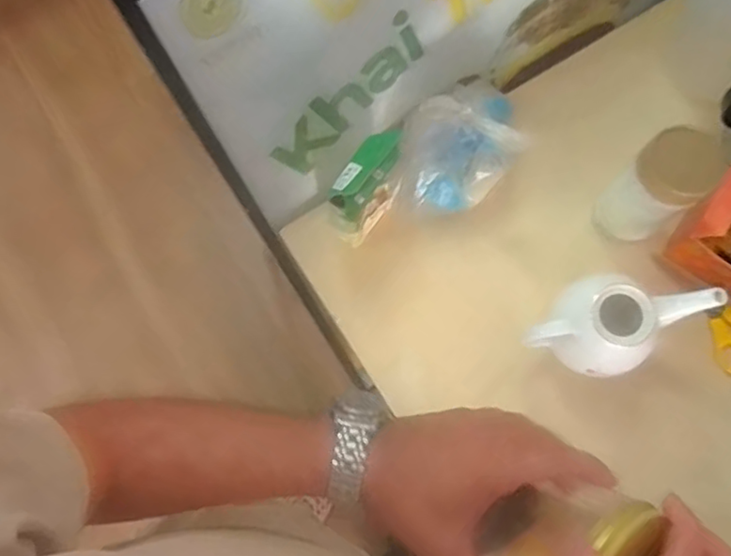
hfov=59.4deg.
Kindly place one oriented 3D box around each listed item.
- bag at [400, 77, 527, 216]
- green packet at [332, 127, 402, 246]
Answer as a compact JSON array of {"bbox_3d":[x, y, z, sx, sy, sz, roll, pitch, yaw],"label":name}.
[{"bbox_3d":[0.099,-0.138,0.653,0.103,0.105,0.159,44,81,8],"label":"bag"},{"bbox_3d":[0.001,-0.084,0.638,0.039,0.124,0.091,32,80,6],"label":"green packet"}]

